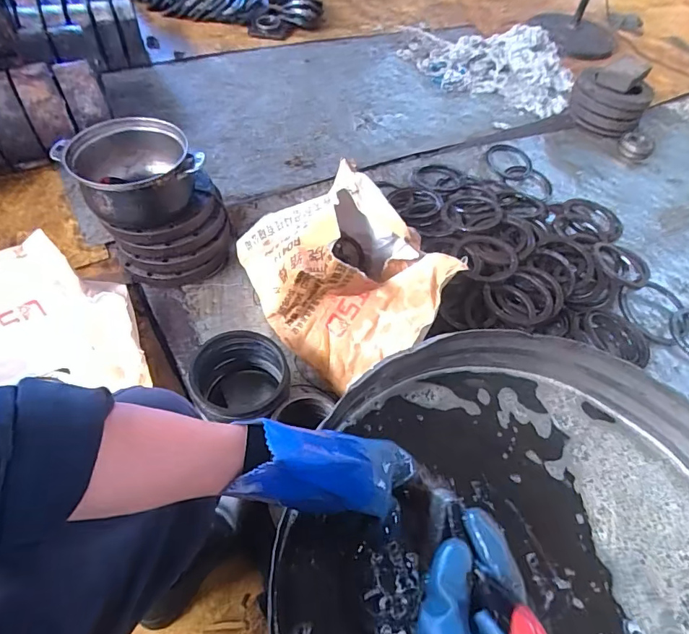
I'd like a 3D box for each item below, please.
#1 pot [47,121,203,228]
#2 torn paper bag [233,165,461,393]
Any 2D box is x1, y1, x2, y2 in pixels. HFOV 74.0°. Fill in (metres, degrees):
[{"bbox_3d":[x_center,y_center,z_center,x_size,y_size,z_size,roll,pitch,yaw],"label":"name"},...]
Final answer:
[{"bbox_3d":[-0.414,-0.286,0.894,0.210,0.110,0.223,-31,62,-25],"label":"pot"},{"bbox_3d":[-0.014,-0.096,0.899,0.290,0.198,0.421,-30,61,-25],"label":"torn paper bag"}]

